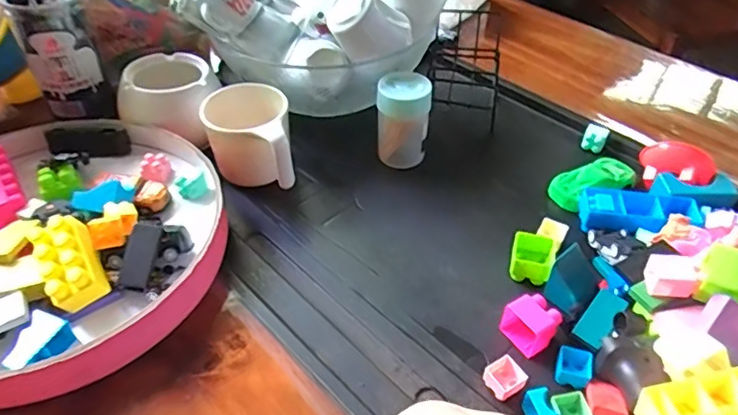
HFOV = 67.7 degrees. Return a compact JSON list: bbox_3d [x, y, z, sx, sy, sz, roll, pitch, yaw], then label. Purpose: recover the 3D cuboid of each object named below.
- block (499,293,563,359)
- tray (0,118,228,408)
[{"bbox_3d":[0.116,0.083,0.394,0.029,0.030,0.032,-25,49,-23],"label":"block"},{"bbox_3d":[-0.243,0.019,0.414,0.251,0.054,0.255,0,44,0],"label":"tray"}]

